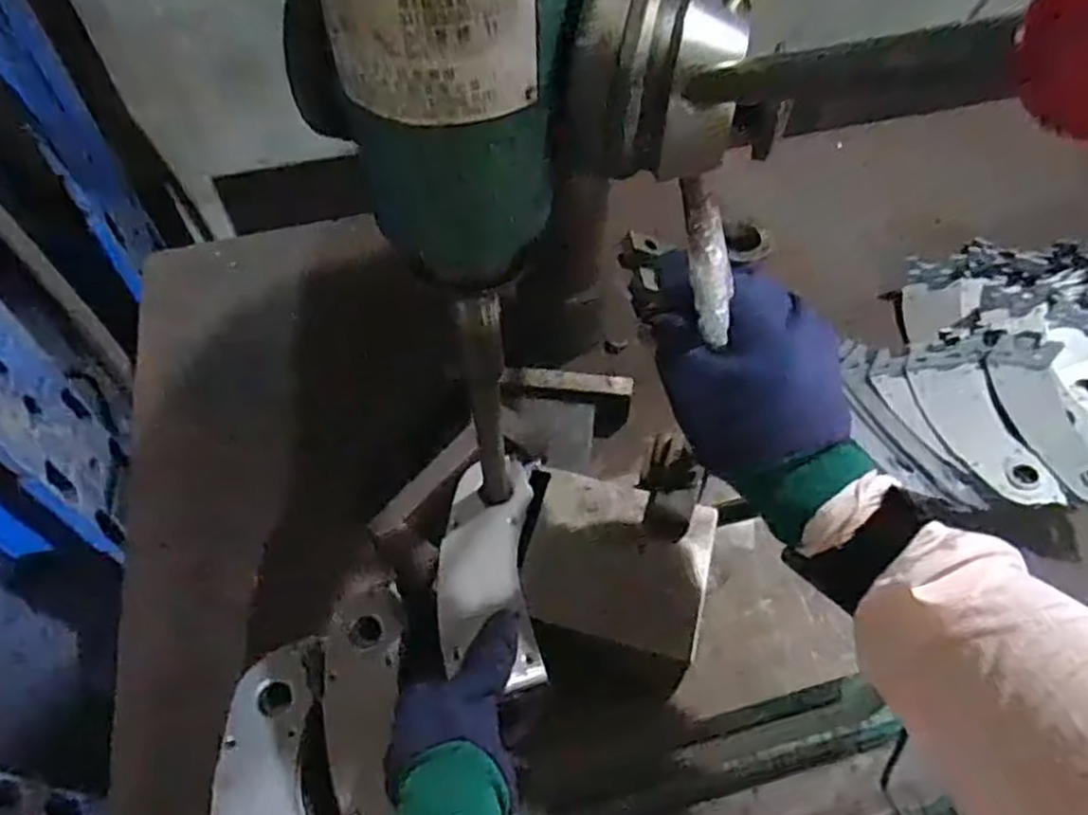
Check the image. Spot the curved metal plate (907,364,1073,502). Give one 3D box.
[{"bbox_3d":[0.420,0.024,0.710,0.070,0.019,0.162,-7,56,-4],"label":"curved metal plate"}]

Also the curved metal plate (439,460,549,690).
[{"bbox_3d":[-0.040,0.111,0.520,0.067,0.021,0.172,-3,51,-1],"label":"curved metal plate"}]

